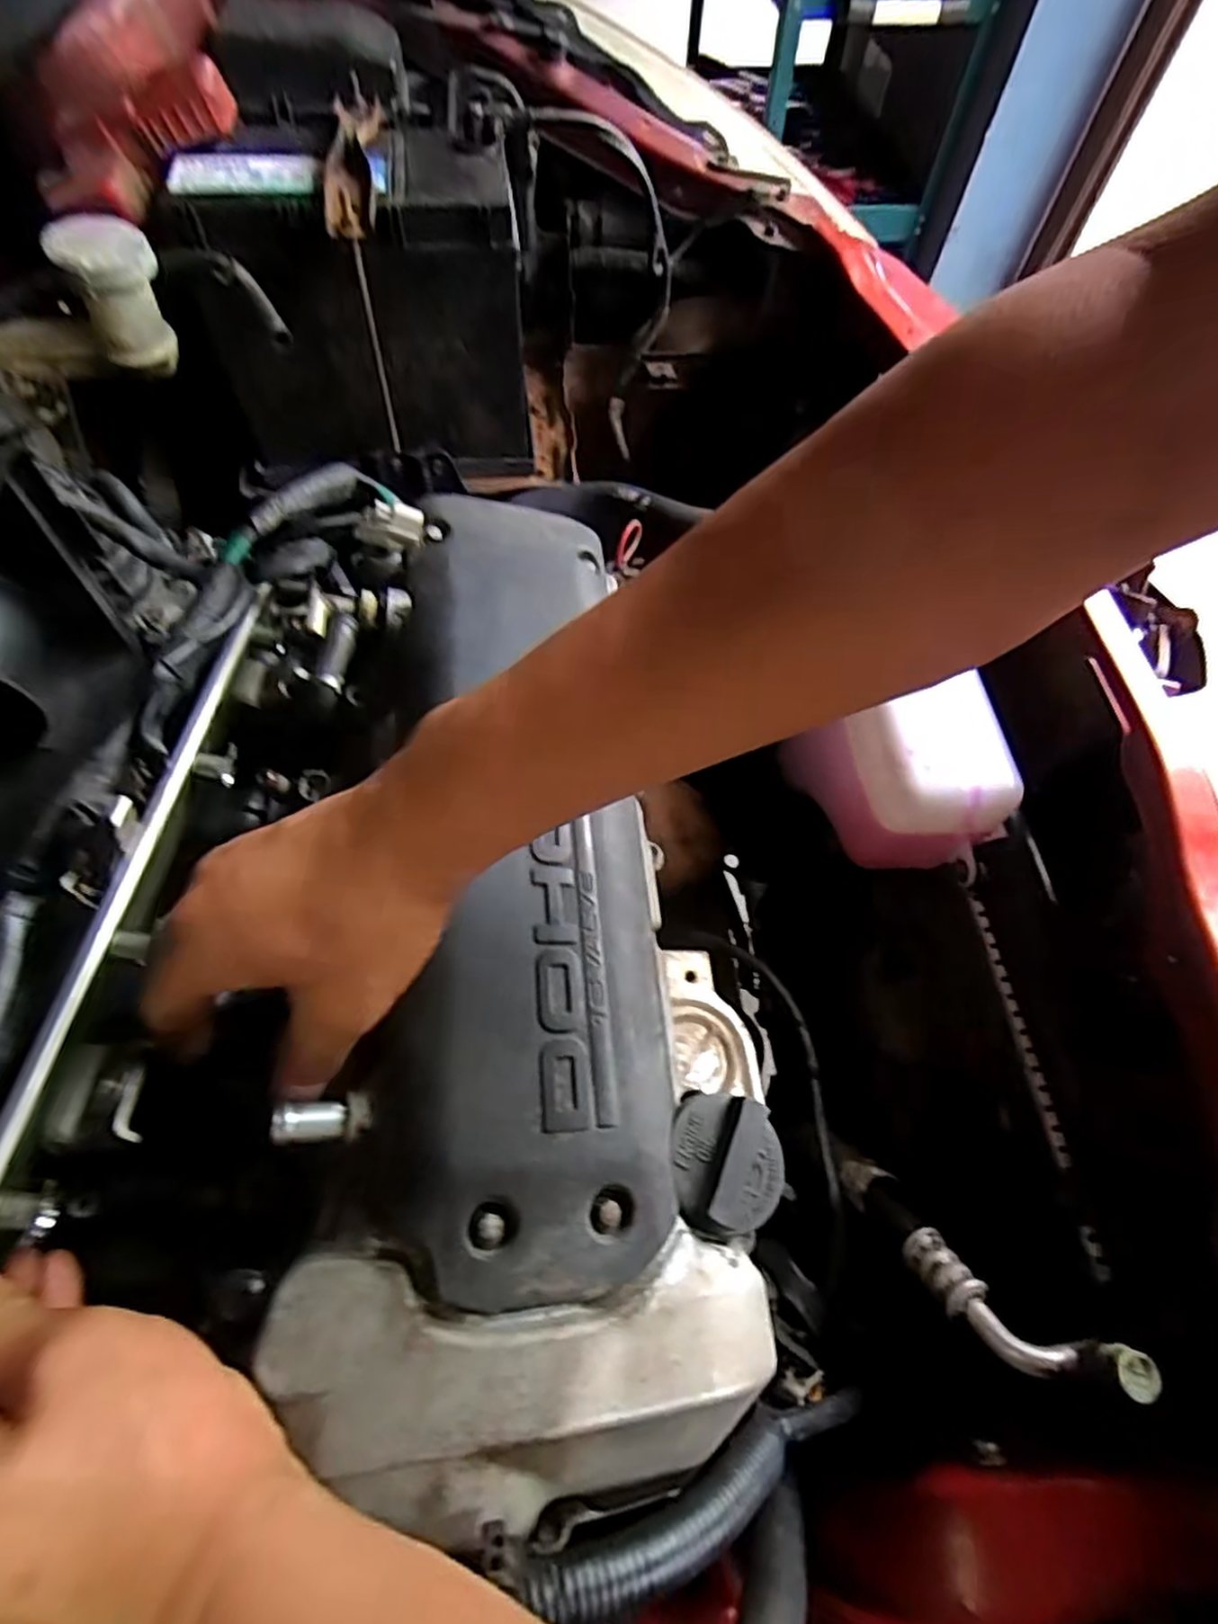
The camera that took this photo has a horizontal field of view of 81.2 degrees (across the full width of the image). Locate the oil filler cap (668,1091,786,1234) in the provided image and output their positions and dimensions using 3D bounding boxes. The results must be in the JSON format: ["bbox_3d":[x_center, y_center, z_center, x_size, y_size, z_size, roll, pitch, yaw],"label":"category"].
[{"bbox_3d":[0.050,0.146,0.296,0.050,0.021,0.051,1,62,-1],"label":"oil filler cap"}]

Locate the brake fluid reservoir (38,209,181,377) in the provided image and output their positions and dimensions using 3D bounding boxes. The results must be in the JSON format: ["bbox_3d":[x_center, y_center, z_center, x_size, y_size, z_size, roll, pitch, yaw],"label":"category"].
[{"bbox_3d":[-0.282,-0.299,0.417,0.048,0.067,0.044,-28,67,-15],"label":"brake fluid reservoir"}]

